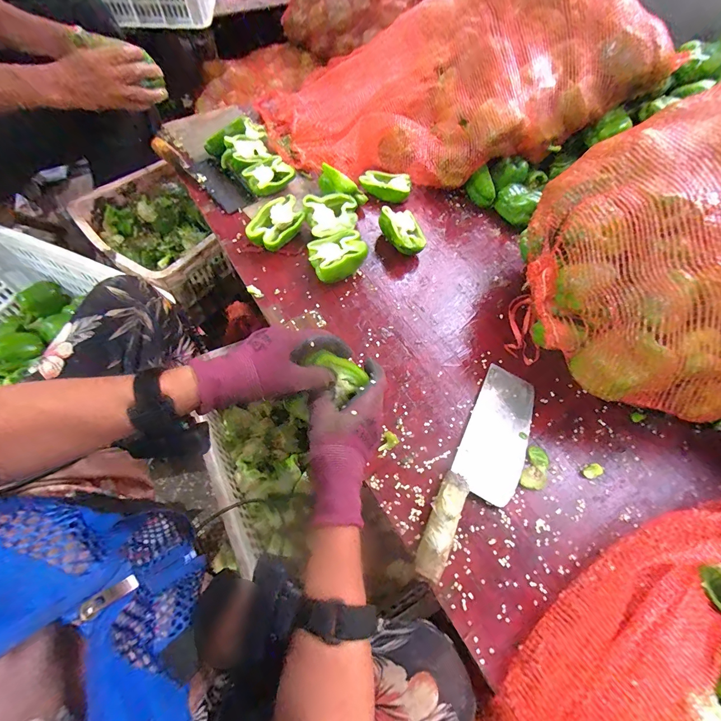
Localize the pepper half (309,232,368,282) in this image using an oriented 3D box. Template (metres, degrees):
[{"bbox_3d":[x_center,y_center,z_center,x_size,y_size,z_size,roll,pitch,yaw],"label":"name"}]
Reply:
[{"bbox_3d":[-0.043,-0.187,0.610,0.101,0.051,0.089,-17,64,-13],"label":"pepper half"}]

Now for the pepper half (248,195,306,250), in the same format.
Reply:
[{"bbox_3d":[-0.161,-0.259,0.655,0.083,0.038,0.127,36,65,15],"label":"pepper half"}]

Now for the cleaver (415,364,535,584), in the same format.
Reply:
[{"bbox_3d":[0.175,0.142,0.466,0.093,0.030,0.326,28,63,11],"label":"cleaver"}]

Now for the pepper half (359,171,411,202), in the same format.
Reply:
[{"bbox_3d":[0.056,-0.384,0.744,0.105,0.029,0.060,14,61,4],"label":"pepper half"}]

